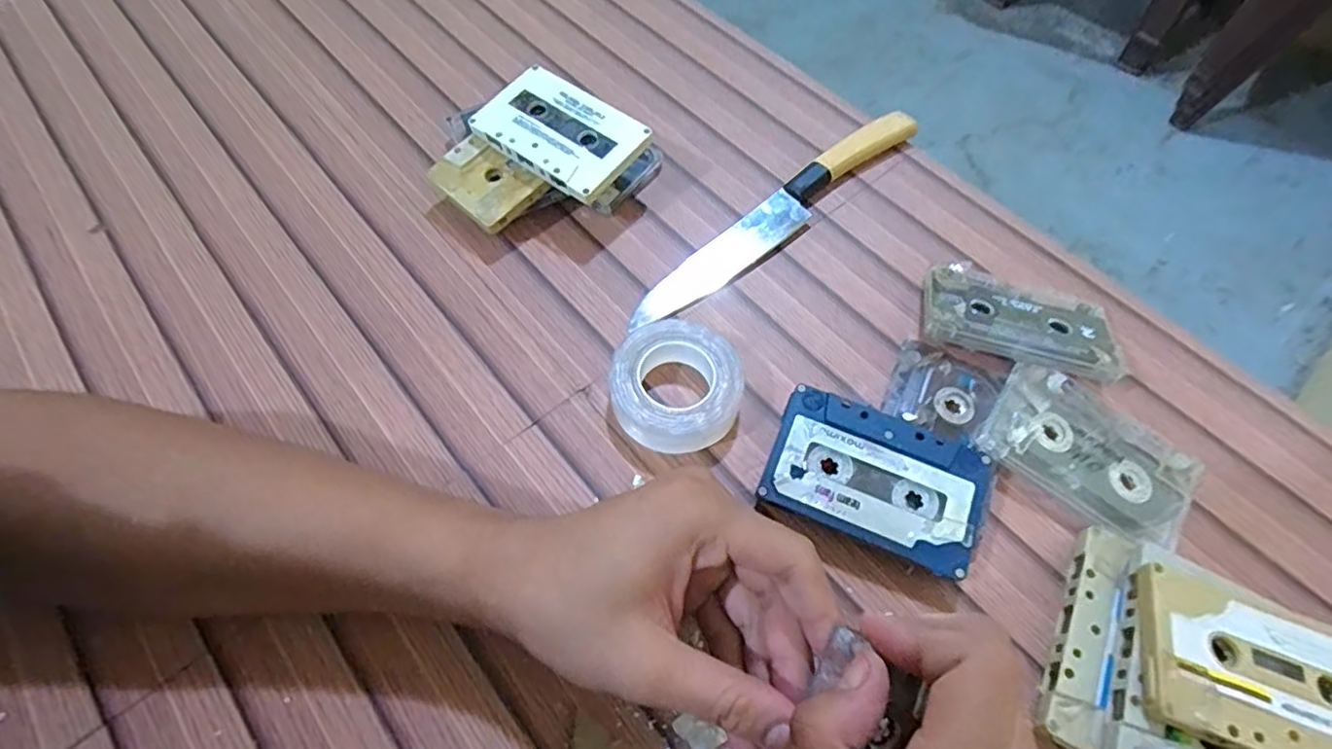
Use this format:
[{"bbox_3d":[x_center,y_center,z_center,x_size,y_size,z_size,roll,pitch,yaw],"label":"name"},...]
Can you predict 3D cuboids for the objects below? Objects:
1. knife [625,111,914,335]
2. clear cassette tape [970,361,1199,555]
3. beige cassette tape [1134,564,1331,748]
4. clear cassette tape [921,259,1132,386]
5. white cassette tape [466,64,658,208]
[{"bbox_3d":[0.075,-0.106,0.404,0.249,0.016,0.030,-39,69,-21],"label":"knife"},{"bbox_3d":[0.217,0.041,0.320,0.099,0.017,0.066,36,66,17],"label":"clear cassette tape"},{"bbox_3d":[0.245,0.124,0.252,0.102,0.007,0.065,19,57,4],"label":"beige cassette tape"},{"bbox_3d":[0.197,-0.032,0.352,0.101,0.013,0.060,17,50,7],"label":"clear cassette tape"},{"bbox_3d":[-0.066,-0.153,0.391,0.099,0.010,0.063,35,74,16],"label":"white cassette tape"}]

